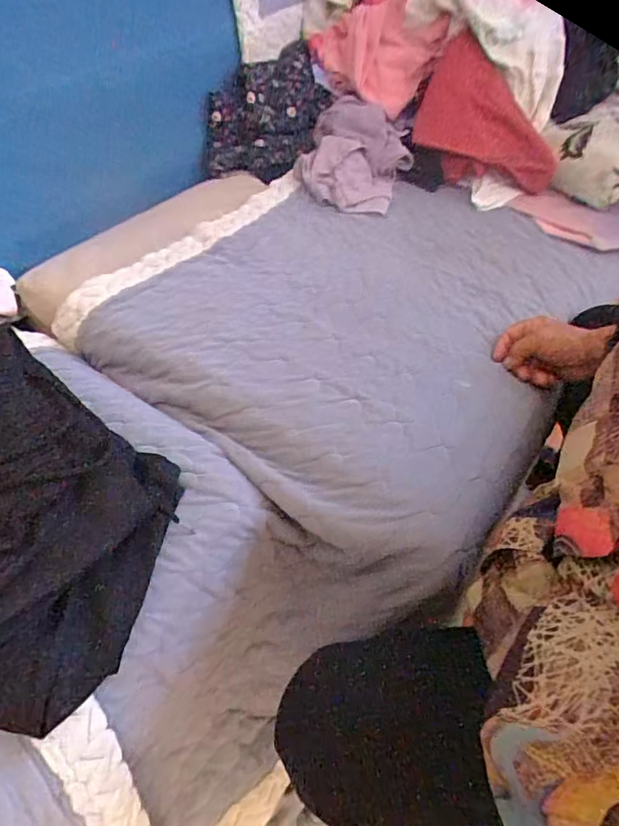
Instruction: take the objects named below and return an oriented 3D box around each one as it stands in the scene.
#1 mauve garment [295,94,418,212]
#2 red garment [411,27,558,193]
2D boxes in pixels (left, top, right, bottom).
[{"bbox_3d":[0.080,-0.442,0.873,0.183,0.076,0.250,14,50,8],"label":"mauve garment"},{"bbox_3d":[0.308,-0.496,0.869,0.242,0.163,0.125,21,51,15],"label":"red garment"}]

